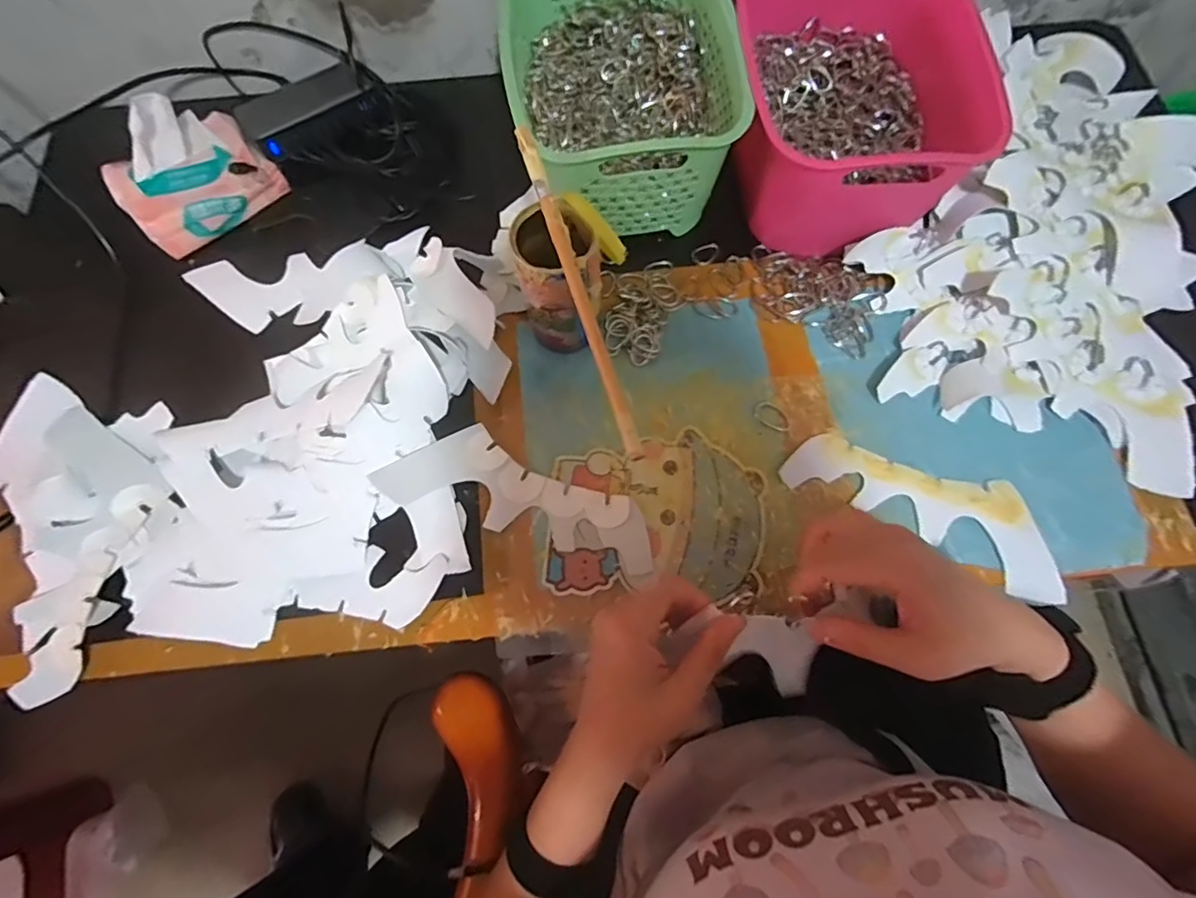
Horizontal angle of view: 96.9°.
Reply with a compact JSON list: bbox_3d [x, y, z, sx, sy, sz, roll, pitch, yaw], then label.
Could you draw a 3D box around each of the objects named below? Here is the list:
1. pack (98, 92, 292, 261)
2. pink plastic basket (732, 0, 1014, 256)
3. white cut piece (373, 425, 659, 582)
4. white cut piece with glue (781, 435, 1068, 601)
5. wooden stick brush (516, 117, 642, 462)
[{"bbox_3d":[-0.396,-0.270,0.504,0.132,0.065,0.119,-44,78,-11],"label":"pack"},{"bbox_3d":[0.222,-0.335,0.488,0.199,0.110,0.300,1,73,1],"label":"pink plastic basket"},{"bbox_3d":[-0.059,0.034,0.432,0.219,0.023,0.073,16,74,6],"label":"white cut piece"},{"bbox_3d":[0.267,0.045,0.436,0.221,0.009,0.076,21,75,7],"label":"white cut piece with glue"},{"bbox_3d":[-0.016,-0.116,0.360,0.011,0.007,0.266,-17,73,-5],"label":"wooden stick brush"}]

